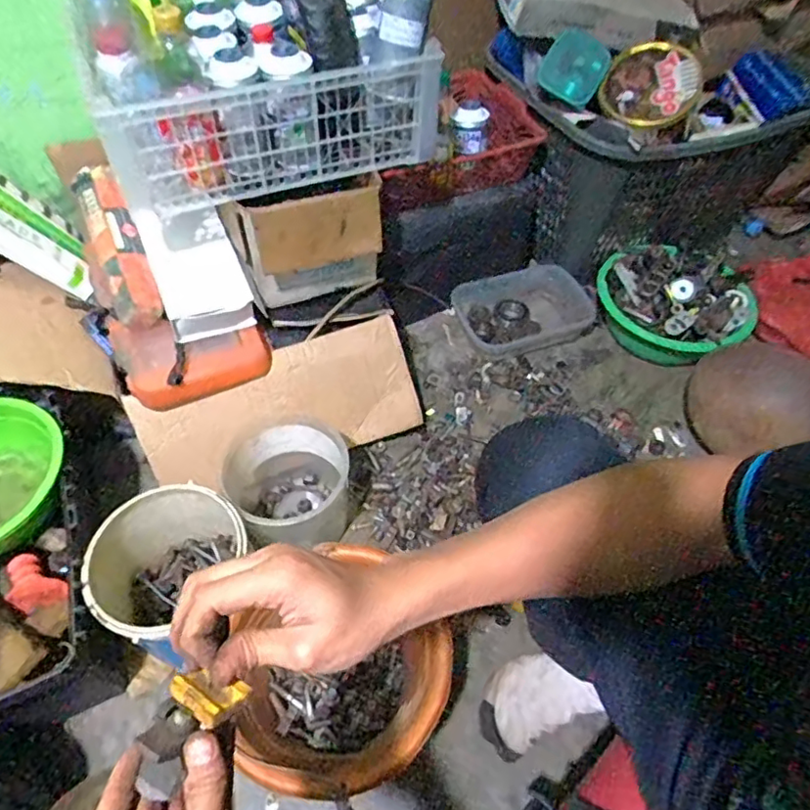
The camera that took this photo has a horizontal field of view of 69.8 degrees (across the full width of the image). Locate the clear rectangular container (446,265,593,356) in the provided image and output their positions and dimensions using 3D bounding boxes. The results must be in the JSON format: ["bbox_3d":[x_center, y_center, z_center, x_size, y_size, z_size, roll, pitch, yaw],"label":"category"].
[{"bbox_3d":[0.237,-0.184,1.136,0.257,0.055,0.168,-16,56,-13],"label":"clear rectangular container"}]

